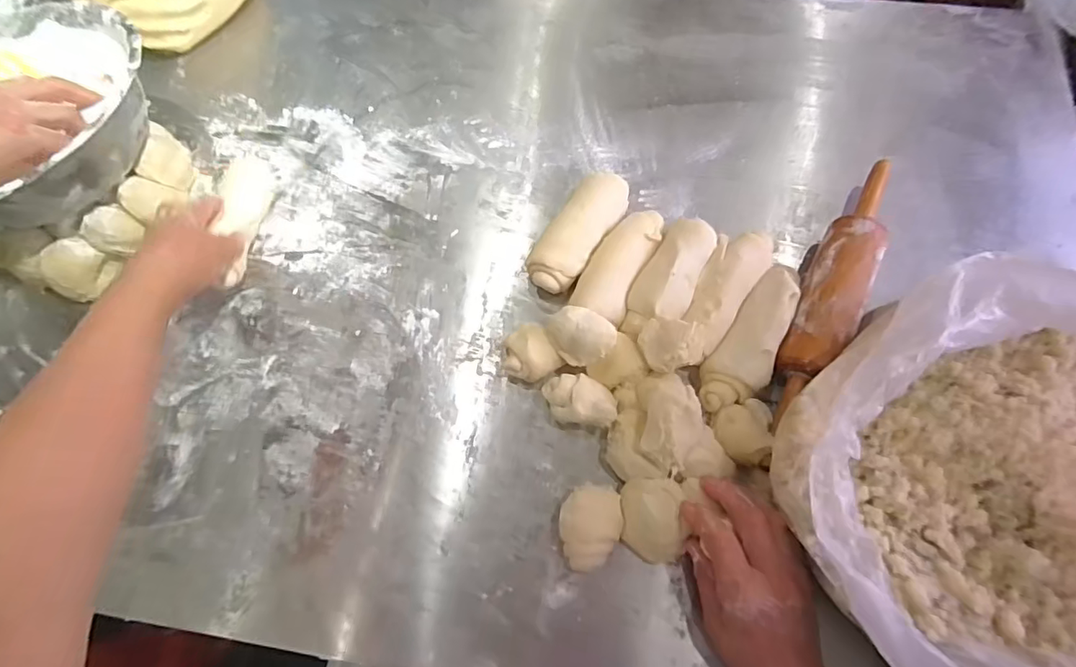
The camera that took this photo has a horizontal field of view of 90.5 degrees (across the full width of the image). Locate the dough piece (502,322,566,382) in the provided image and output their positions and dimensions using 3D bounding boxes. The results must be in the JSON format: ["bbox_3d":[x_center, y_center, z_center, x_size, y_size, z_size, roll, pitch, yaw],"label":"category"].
[{"bbox_3d":[-0.009,0.019,0.495,0.048,0.038,0.051,-1,69,2],"label":"dough piece"}]

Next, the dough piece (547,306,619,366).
[{"bbox_3d":[0.038,0.001,0.470,0.042,0.028,0.057,-36,70,-9],"label":"dough piece"}]

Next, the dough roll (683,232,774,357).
[{"bbox_3d":[0.179,-0.042,0.511,0.052,0.047,0.144,27,72,12],"label":"dough roll"}]

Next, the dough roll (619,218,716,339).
[{"bbox_3d":[0.126,-0.051,0.514,0.053,0.048,0.130,25,72,11],"label":"dough roll"}]

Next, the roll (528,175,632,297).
[{"bbox_3d":[0.043,-0.104,0.536,0.058,0.043,0.145,31,73,13],"label":"roll"}]

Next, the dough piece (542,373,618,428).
[{"bbox_3d":[0.037,0.061,0.478,0.063,0.044,0.042,8,69,6],"label":"dough piece"}]

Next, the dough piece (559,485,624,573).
[{"bbox_3d":[0.044,0.163,0.447,0.049,0.029,0.066,8,69,6],"label":"dough piece"}]

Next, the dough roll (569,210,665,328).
[{"bbox_3d":[0.077,-0.066,0.525,0.057,0.040,0.124,24,72,11],"label":"dough roll"}]

